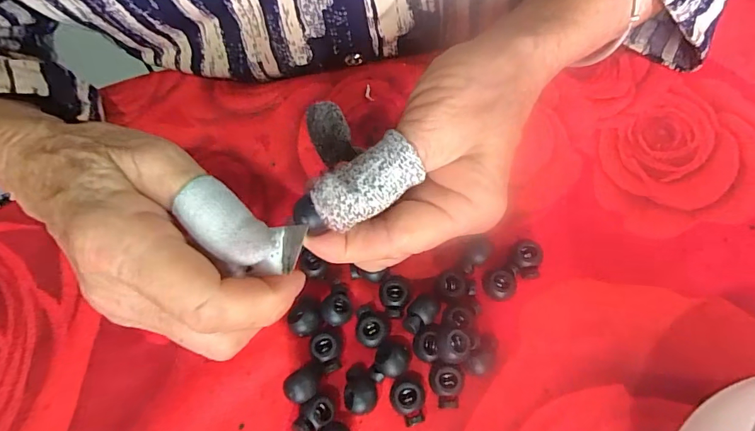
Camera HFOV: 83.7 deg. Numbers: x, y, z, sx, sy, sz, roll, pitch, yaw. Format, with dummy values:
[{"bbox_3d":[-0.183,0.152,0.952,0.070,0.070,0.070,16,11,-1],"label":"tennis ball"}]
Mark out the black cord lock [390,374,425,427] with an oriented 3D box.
[{"bbox_3d":[0.014,0.082,0.187,0.014,0.012,0.019,0,67,4],"label":"black cord lock"}]

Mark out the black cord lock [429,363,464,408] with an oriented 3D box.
[{"bbox_3d":[0.031,0.076,0.188,0.014,0.011,0.018,3,67,5],"label":"black cord lock"}]

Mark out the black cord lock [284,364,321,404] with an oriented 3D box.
[{"bbox_3d":[-0.032,0.075,0.188,0.018,0.010,0.013,-33,69,-11],"label":"black cord lock"}]

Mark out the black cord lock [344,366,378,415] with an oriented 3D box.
[{"bbox_3d":[-0.007,0.079,0.190,0.014,0.012,0.020,1,67,4],"label":"black cord lock"}]

